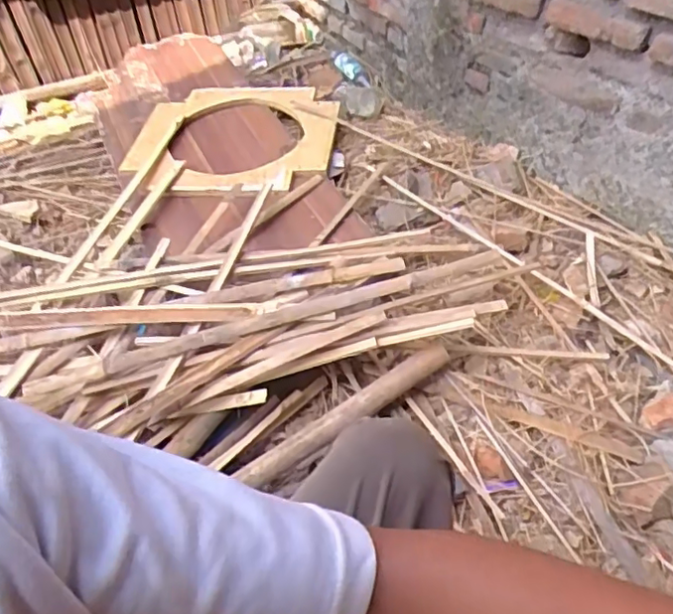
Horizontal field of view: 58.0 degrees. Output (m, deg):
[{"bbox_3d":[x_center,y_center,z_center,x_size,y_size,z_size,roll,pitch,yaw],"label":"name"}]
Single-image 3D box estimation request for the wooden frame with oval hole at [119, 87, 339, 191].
[{"bbox_3d":[-0.252,-0.418,1.486,0.496,0.040,0.436,2,46,7],"label":"wooden frame with oval hole"}]

